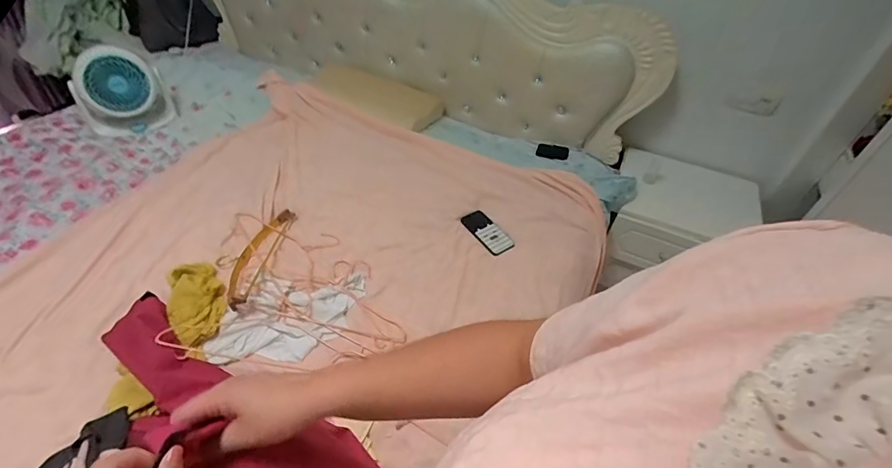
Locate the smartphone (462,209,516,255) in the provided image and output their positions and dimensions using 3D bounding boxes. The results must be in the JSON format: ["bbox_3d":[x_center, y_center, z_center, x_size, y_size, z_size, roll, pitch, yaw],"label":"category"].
[{"bbox_3d":[0.116,-0.003,1.238,0.070,0.016,0.157,-37,66,-16],"label":"smartphone"}]

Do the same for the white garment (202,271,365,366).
[{"bbox_3d":[-0.340,0.174,0.966,0.310,0.031,0.207,-2,45,-9],"label":"white garment"}]

